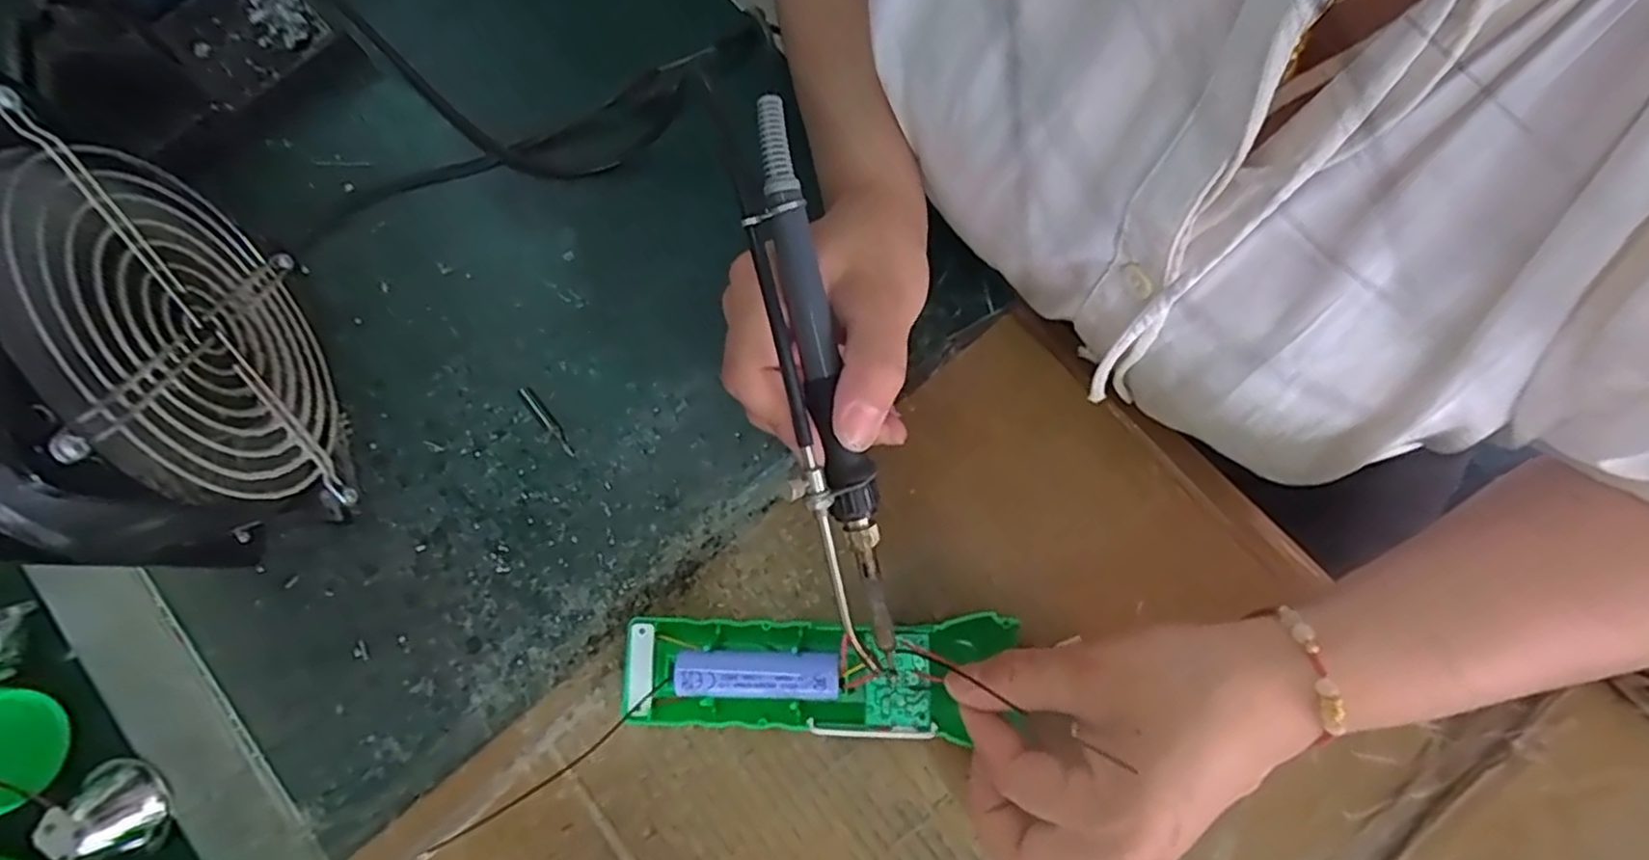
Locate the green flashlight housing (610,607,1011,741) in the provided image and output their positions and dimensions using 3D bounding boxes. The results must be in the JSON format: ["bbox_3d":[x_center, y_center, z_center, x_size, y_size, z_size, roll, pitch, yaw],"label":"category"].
[{"bbox_3d":[-0.005,0.096,0.288,0.152,0.029,0.044,-2,75,5],"label":"green flashlight housing"}]

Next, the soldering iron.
[{"bbox_3d":[-0.003,-0.011,0.252,0.028,0.021,0.196,-13,98,-2],"label":"soldering iron"}]

